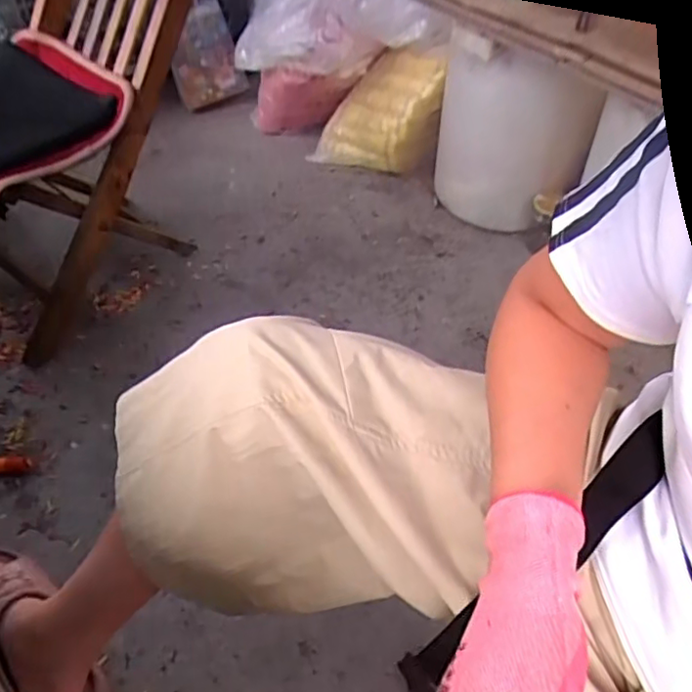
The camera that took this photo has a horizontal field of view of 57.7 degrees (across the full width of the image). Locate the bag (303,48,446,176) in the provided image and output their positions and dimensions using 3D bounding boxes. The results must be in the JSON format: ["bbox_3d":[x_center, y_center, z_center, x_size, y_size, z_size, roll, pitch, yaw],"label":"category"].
[{"bbox_3d":[0.081,-0.565,1.497,0.275,0.274,0.118,-3,49,-5],"label":"bag"}]

